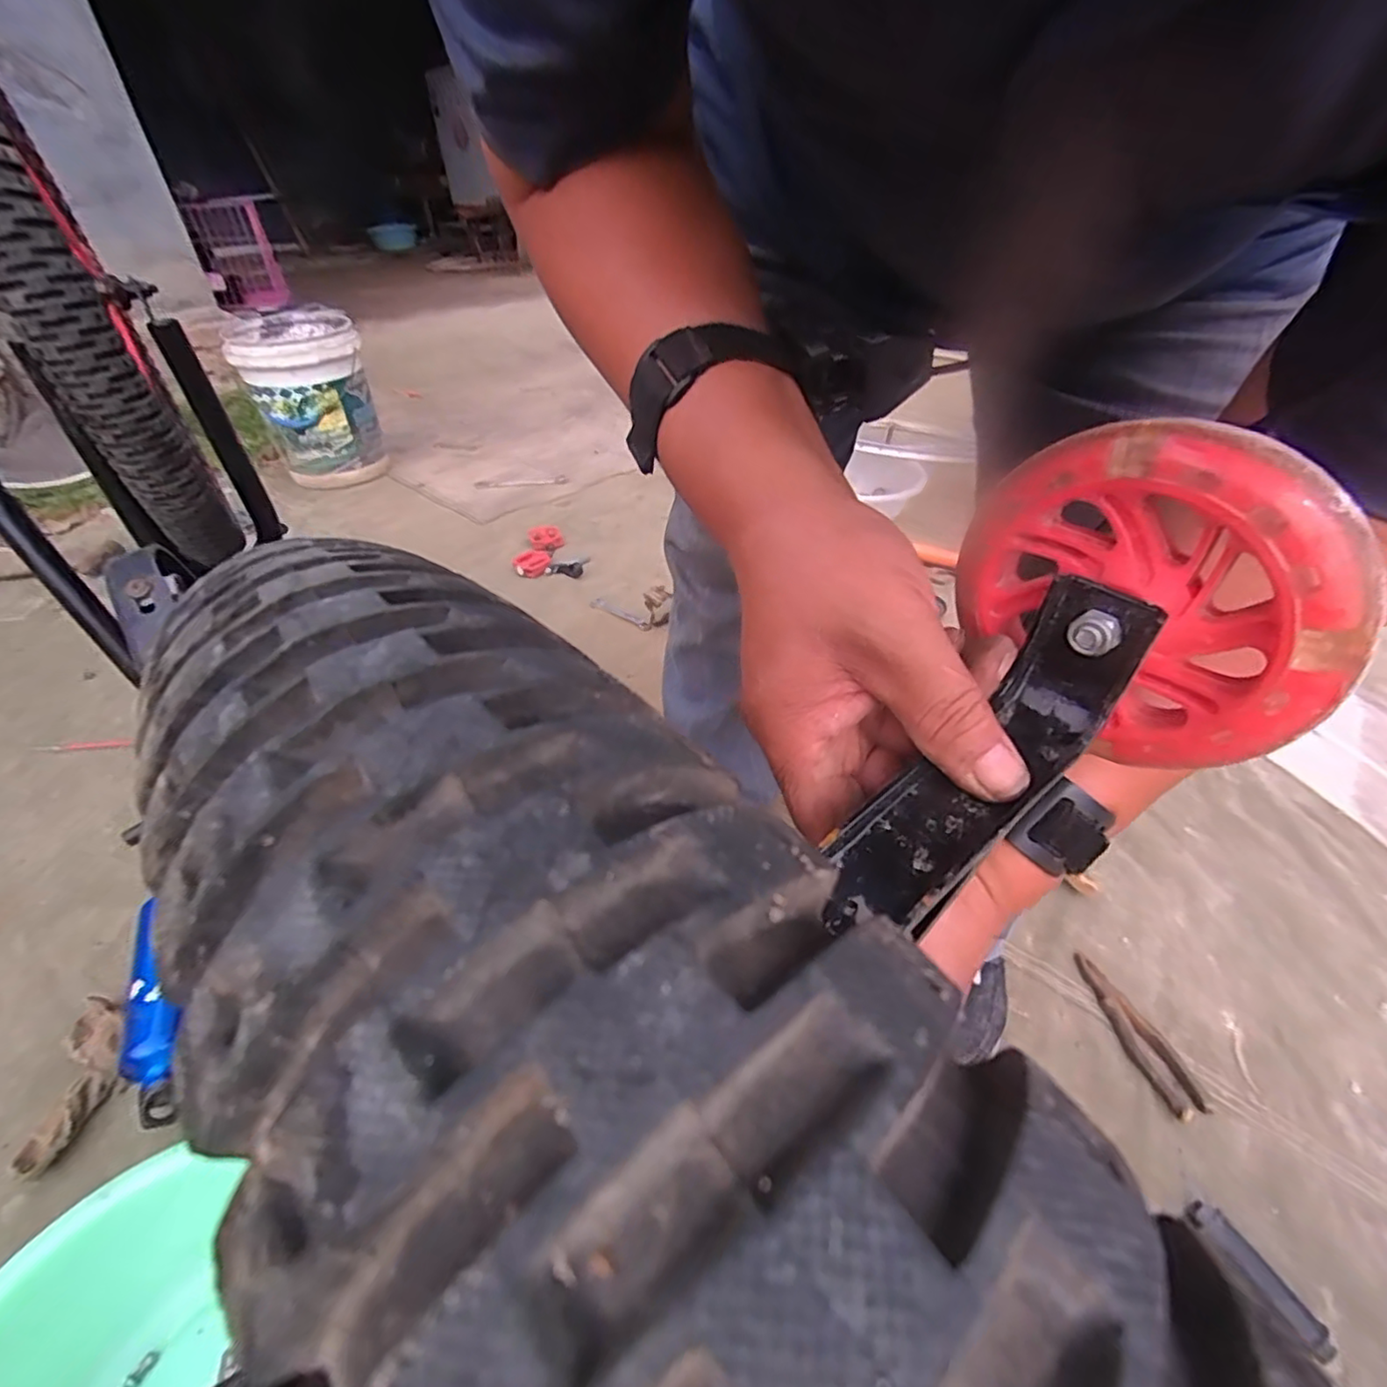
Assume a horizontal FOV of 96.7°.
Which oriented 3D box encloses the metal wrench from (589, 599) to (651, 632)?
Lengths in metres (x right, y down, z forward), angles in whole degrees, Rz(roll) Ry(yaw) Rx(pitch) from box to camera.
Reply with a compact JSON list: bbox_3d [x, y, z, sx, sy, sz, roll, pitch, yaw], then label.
[{"bbox_3d":[-0.153,-0.162,1.260,0.171,0.004,0.023,27,66,34],"label":"metal wrench"}]

